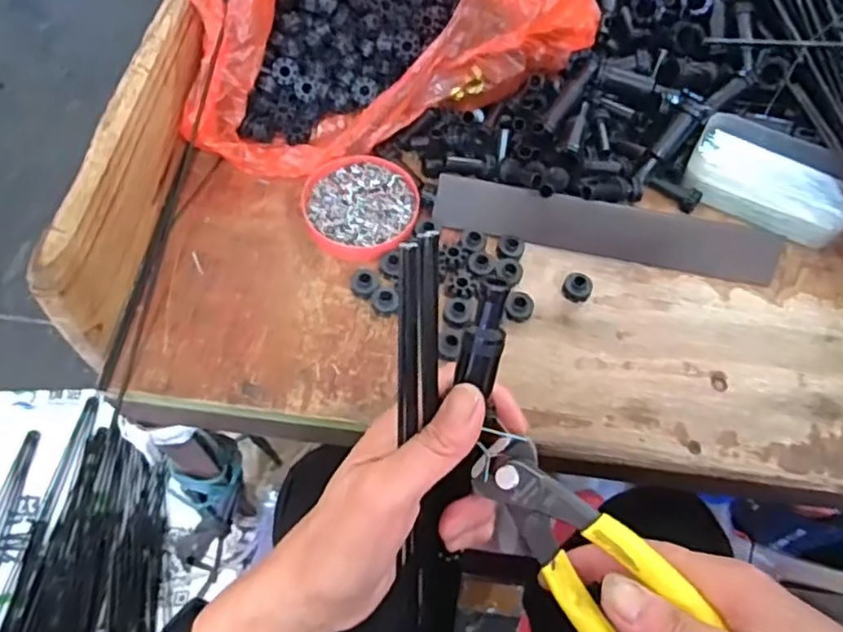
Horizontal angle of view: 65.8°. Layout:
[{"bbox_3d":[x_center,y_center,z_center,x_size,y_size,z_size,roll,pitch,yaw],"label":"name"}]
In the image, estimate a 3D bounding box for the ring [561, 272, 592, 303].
[{"bbox_3d":[0.106,-0.020,0.444,0.019,0.012,0.017,26,62,10],"label":"ring"}]

